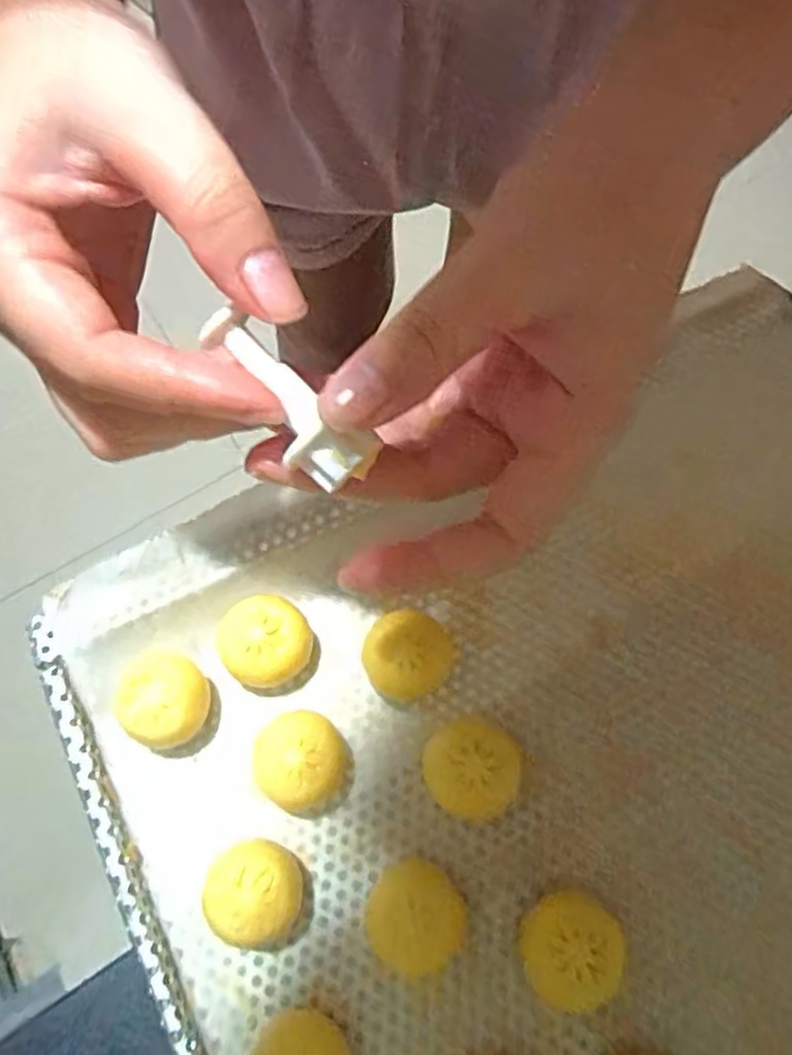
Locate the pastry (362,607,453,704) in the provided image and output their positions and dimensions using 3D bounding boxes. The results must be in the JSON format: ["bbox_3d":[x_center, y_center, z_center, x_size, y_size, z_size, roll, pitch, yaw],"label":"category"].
[{"bbox_3d":[0.003,0.041,0.227,0.026,0.019,0.025,0,67,1],"label":"pastry"}]

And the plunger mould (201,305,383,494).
[{"bbox_3d":[-0.027,-0.031,0.172,0.014,0.011,0.048,-41,85,-17],"label":"plunger mould"}]

